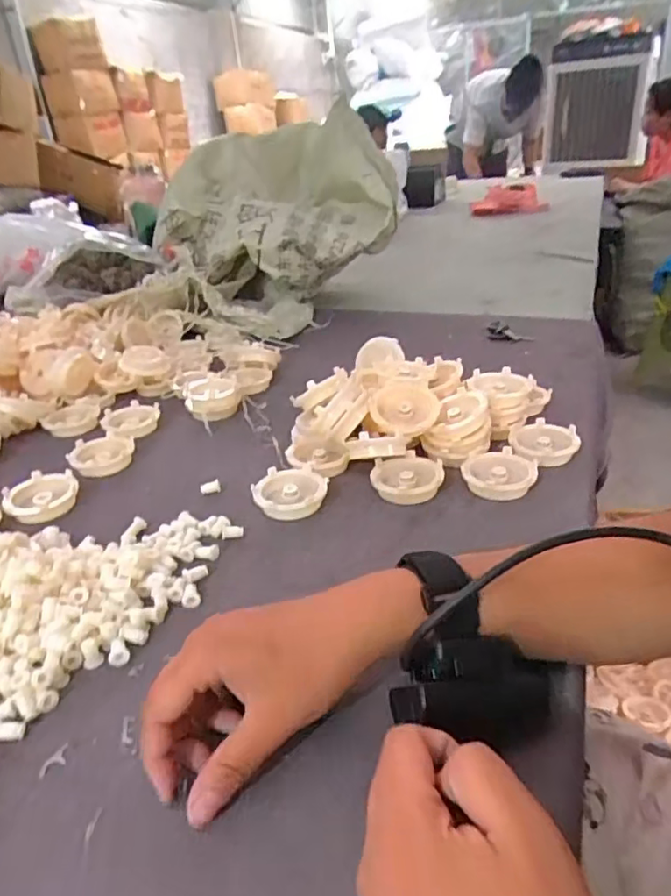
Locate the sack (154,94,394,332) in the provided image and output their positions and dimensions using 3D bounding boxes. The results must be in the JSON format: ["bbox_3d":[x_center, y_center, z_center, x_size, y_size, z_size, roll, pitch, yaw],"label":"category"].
[{"bbox_3d":[-0.092,-0.389,0.998,0.385,0.266,0.288,-27,36,-34],"label":"sack"}]

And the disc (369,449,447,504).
[{"bbox_3d":[0.061,0.024,0.500,0.061,0.015,0.056,-4,29,2],"label":"disc"}]

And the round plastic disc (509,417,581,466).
[{"bbox_3d":[0.186,-0.008,0.534,0.057,0.013,0.069,8,31,22],"label":"round plastic disc"}]

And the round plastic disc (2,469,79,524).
[{"bbox_3d":[-0.253,0.041,0.516,0.058,0.017,0.057,-1,31,0],"label":"round plastic disc"}]

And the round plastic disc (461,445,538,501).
[{"bbox_3d":[0.135,0.022,0.498,0.058,0.017,0.058,-4,29,2],"label":"round plastic disc"}]

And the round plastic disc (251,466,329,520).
[{"bbox_3d":[-0.038,0.036,0.491,0.059,0.019,0.055,-4,29,2],"label":"round plastic disc"}]

